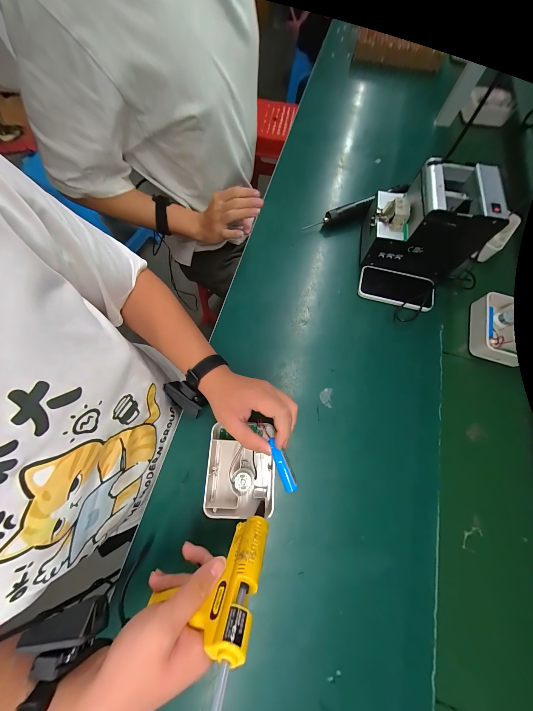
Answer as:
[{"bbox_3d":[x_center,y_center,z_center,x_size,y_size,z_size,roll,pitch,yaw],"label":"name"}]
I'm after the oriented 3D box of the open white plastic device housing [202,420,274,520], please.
[{"bbox_3d":[-0.038,0.171,0.346,0.099,0.043,0.125,1,72,1],"label":"open white plastic device housing"}]

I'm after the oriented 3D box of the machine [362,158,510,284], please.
[{"bbox_3d":[0.302,-0.256,0.438,0.182,0.147,0.125,14,73,3],"label":"machine"}]

